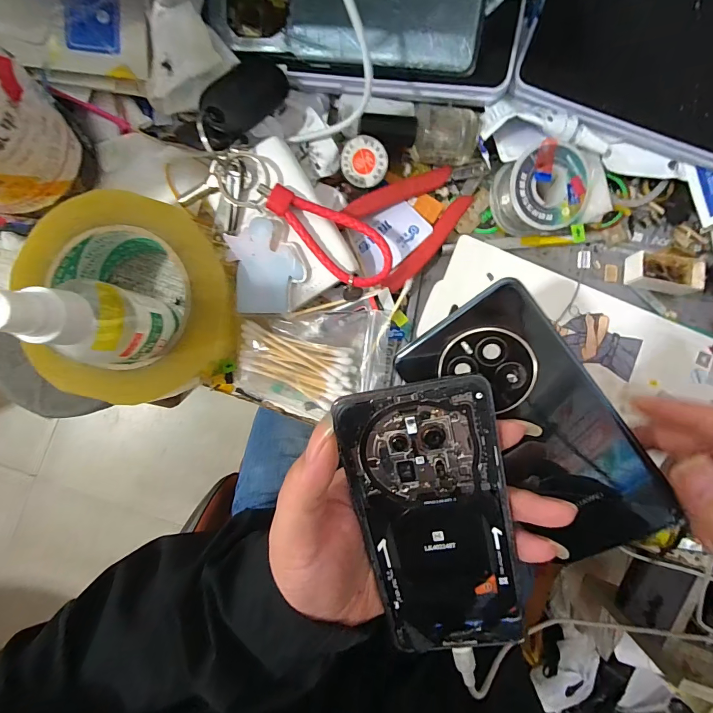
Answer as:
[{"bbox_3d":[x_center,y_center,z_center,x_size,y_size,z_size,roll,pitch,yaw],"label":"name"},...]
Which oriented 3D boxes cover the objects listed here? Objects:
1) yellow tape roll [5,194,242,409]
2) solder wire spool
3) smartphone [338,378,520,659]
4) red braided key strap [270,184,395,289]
[{"bbox_3d":[-0.137,-0.035,0.235,0.115,0.041,0.124,0,91,-4],"label":"yellow tape roll"},{"bbox_3d":[0.124,-0.109,0.252,0.056,0.033,0.052,0,91,-4],"label":"solder wire spool"},{"bbox_3d":[0.041,0.089,0.192,0.073,0.004,0.157,-10,104,8],"label":"smartphone"},{"bbox_3d":[-0.016,-0.074,0.232,0.084,0.011,0.037,29,89,-4],"label":"red braided key strap"}]

